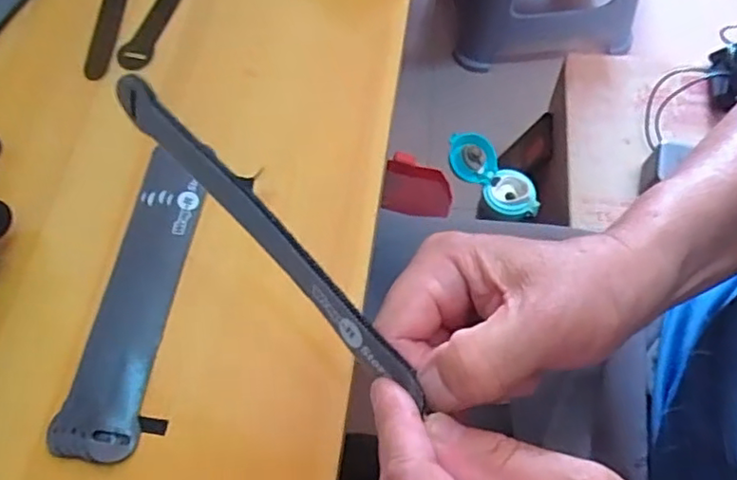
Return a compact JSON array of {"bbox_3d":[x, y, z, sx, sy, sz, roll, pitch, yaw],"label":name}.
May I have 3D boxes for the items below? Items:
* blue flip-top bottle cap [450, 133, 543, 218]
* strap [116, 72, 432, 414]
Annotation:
[{"bbox_3d":[0.147,-0.076,0.722,0.126,0.033,0.053,45,73,5],"label":"blue flip-top bottle cap"},{"bbox_3d":[-0.047,-0.008,0.258,0.013,0.019,0.188,-41,73,-16],"label":"strap"}]

